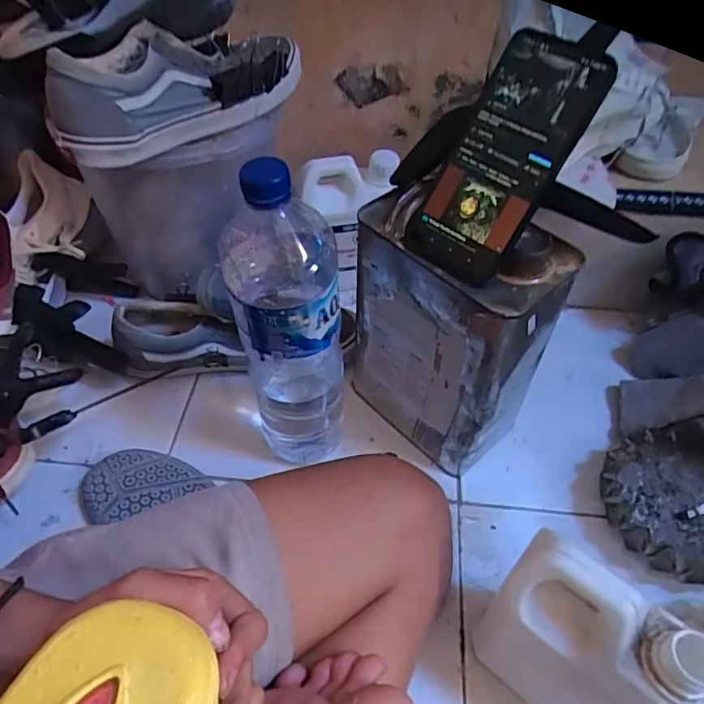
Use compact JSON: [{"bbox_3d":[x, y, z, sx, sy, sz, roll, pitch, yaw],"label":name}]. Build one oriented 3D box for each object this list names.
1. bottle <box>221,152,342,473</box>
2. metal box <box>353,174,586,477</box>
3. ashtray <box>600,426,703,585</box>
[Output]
[{"bbox_3d":[-0.052,-0.015,0.457,0.086,0.302,0.084,-3,49,-4],"label":"bottle"},{"bbox_3d":[0.087,-0.017,0.517,0.102,0.245,0.172,-36,59,-28],"label":"metal box"},{"bbox_3d":[0.311,0.146,0.514,0.153,0.044,0.142,1,49,-1],"label":"ashtray"}]

